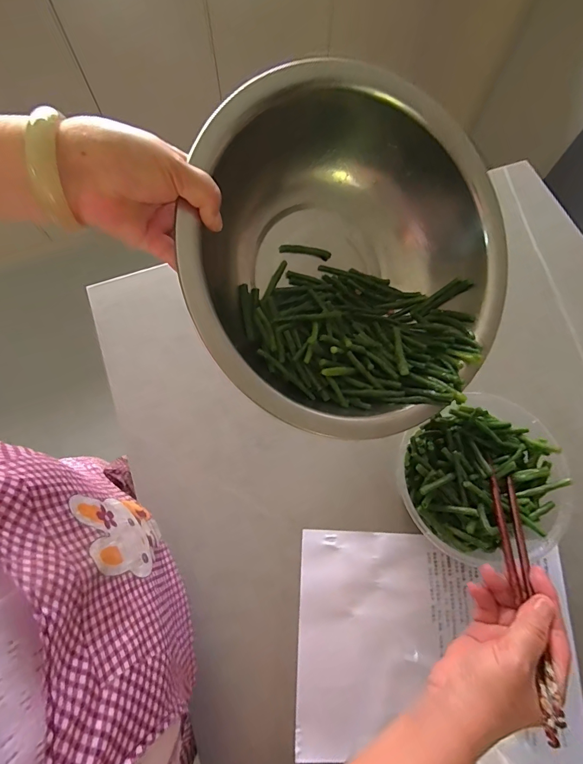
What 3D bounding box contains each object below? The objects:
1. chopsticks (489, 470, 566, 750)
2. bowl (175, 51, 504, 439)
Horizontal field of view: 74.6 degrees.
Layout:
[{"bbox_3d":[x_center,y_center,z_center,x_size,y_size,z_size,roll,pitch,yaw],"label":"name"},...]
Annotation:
[{"bbox_3d":[0.195,0.173,0.323,0.024,0.009,0.196,10,51,1],"label":"chopsticks"},{"bbox_3d":[0.051,-0.109,0.374,0.306,0.115,0.306,-1,92,-19],"label":"bowl"}]

